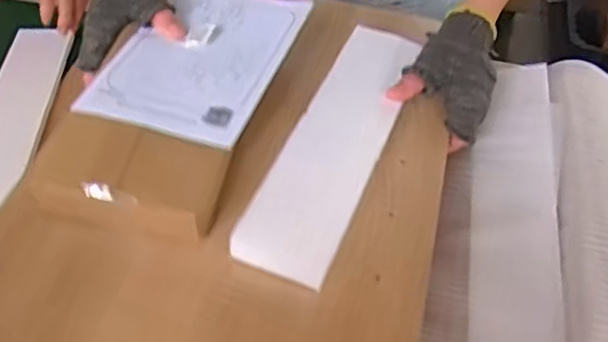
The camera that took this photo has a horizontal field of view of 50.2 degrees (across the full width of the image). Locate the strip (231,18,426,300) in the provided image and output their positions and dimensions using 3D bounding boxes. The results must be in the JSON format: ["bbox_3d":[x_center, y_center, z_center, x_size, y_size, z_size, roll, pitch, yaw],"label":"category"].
[{"bbox_3d":[0.031,-0.029,0.570,0.076,0.013,0.283,28,58,0],"label":"strip"}]

